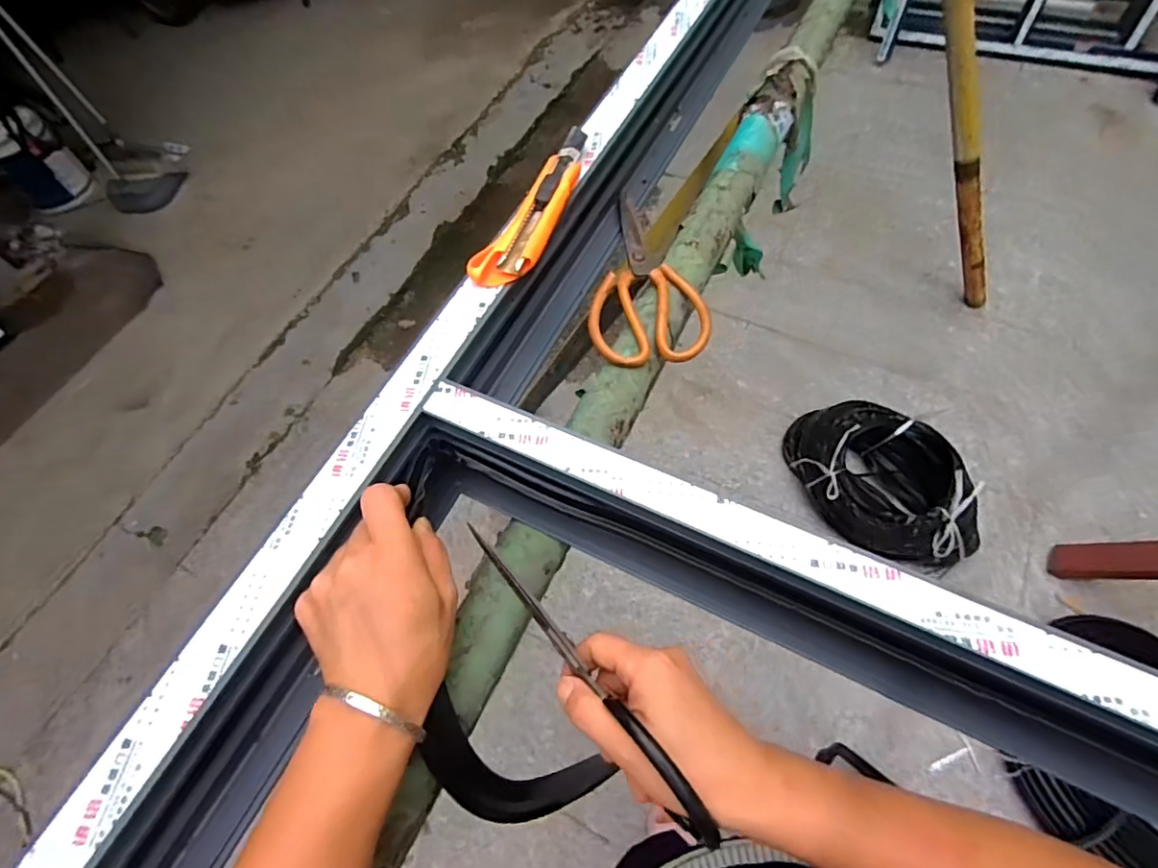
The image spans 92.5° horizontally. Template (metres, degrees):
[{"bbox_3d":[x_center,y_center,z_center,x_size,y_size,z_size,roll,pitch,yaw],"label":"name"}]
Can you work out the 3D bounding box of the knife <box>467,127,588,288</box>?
[{"bbox_3d":[-0.027,-0.185,0.446,0.041,0.014,0.180,21,66,16],"label":"knife"}]

